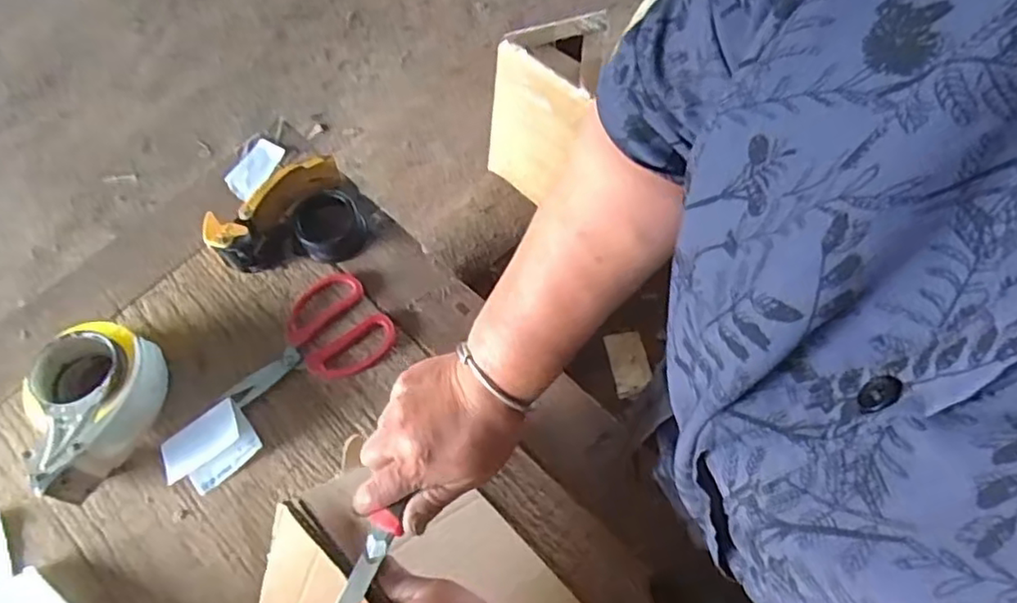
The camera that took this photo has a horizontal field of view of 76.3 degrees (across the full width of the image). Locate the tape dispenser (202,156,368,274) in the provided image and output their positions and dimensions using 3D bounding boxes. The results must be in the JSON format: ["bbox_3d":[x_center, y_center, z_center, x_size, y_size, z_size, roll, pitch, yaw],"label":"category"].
[{"bbox_3d":[-0.250,-0.101,0.737,0.158,0.068,0.110,-9,64,-3],"label":"tape dispenser"}]

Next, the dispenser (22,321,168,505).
[{"bbox_3d":[-0.414,0.103,0.639,0.108,0.083,0.157,25,67,13],"label":"dispenser"}]

